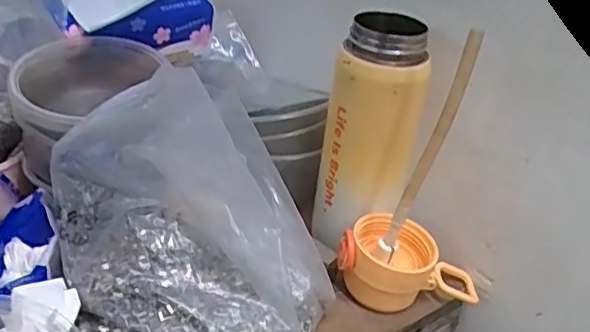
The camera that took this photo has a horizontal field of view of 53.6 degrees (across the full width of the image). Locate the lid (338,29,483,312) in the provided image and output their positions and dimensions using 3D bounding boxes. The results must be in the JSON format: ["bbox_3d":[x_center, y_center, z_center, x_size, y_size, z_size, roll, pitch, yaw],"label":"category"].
[{"bbox_3d":[0.097,0.016,0.411,0.102,0.205,0.075,18,32,17],"label":"lid"}]

